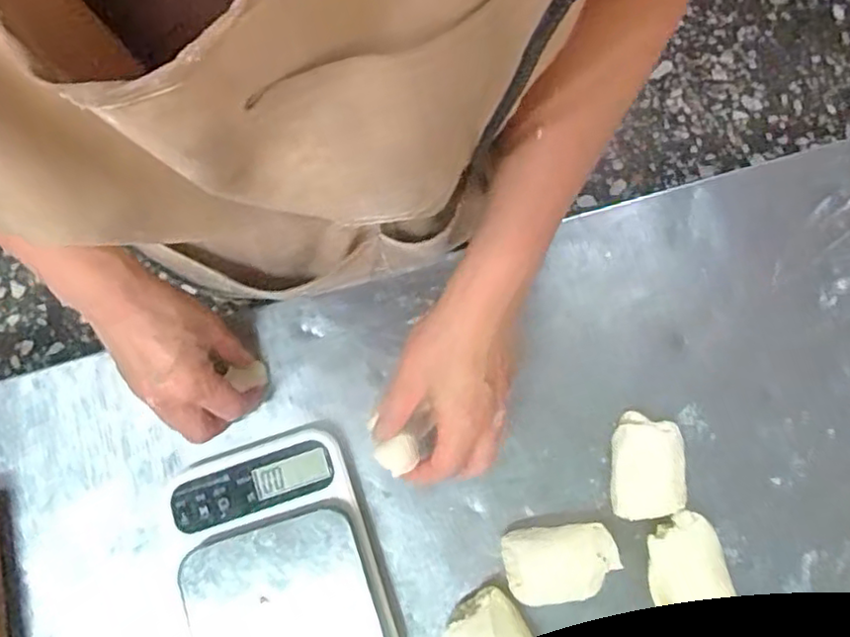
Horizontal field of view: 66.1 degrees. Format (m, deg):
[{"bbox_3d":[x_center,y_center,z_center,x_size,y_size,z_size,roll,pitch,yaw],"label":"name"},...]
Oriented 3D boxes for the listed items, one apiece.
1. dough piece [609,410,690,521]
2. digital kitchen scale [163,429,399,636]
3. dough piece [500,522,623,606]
[{"bbox_3d":[0.157,0.106,0.469,0.050,0.032,0.072,2,80,1],"label":"dough piece"},{"bbox_3d":[-0.105,0.180,0.453,0.138,0.041,0.177,-19,80,-3],"label":"digital kitchen scale"},{"bbox_3d":[0.094,0.168,0.454,0.076,0.036,0.049,-7,80,-1],"label":"dough piece"}]

